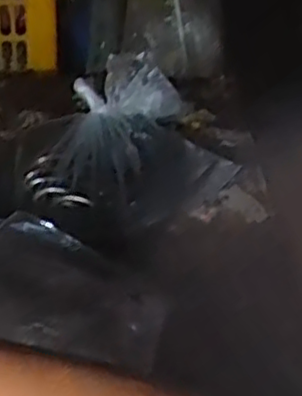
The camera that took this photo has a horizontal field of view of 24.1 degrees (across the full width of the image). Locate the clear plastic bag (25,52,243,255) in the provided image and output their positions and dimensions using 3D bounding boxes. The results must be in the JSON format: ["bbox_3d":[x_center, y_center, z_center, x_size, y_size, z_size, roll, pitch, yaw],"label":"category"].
[{"bbox_3d":[-0.025,-0.043,0.620,0.194,0.058,0.171,-31,53,-33],"label":"clear plastic bag"}]

